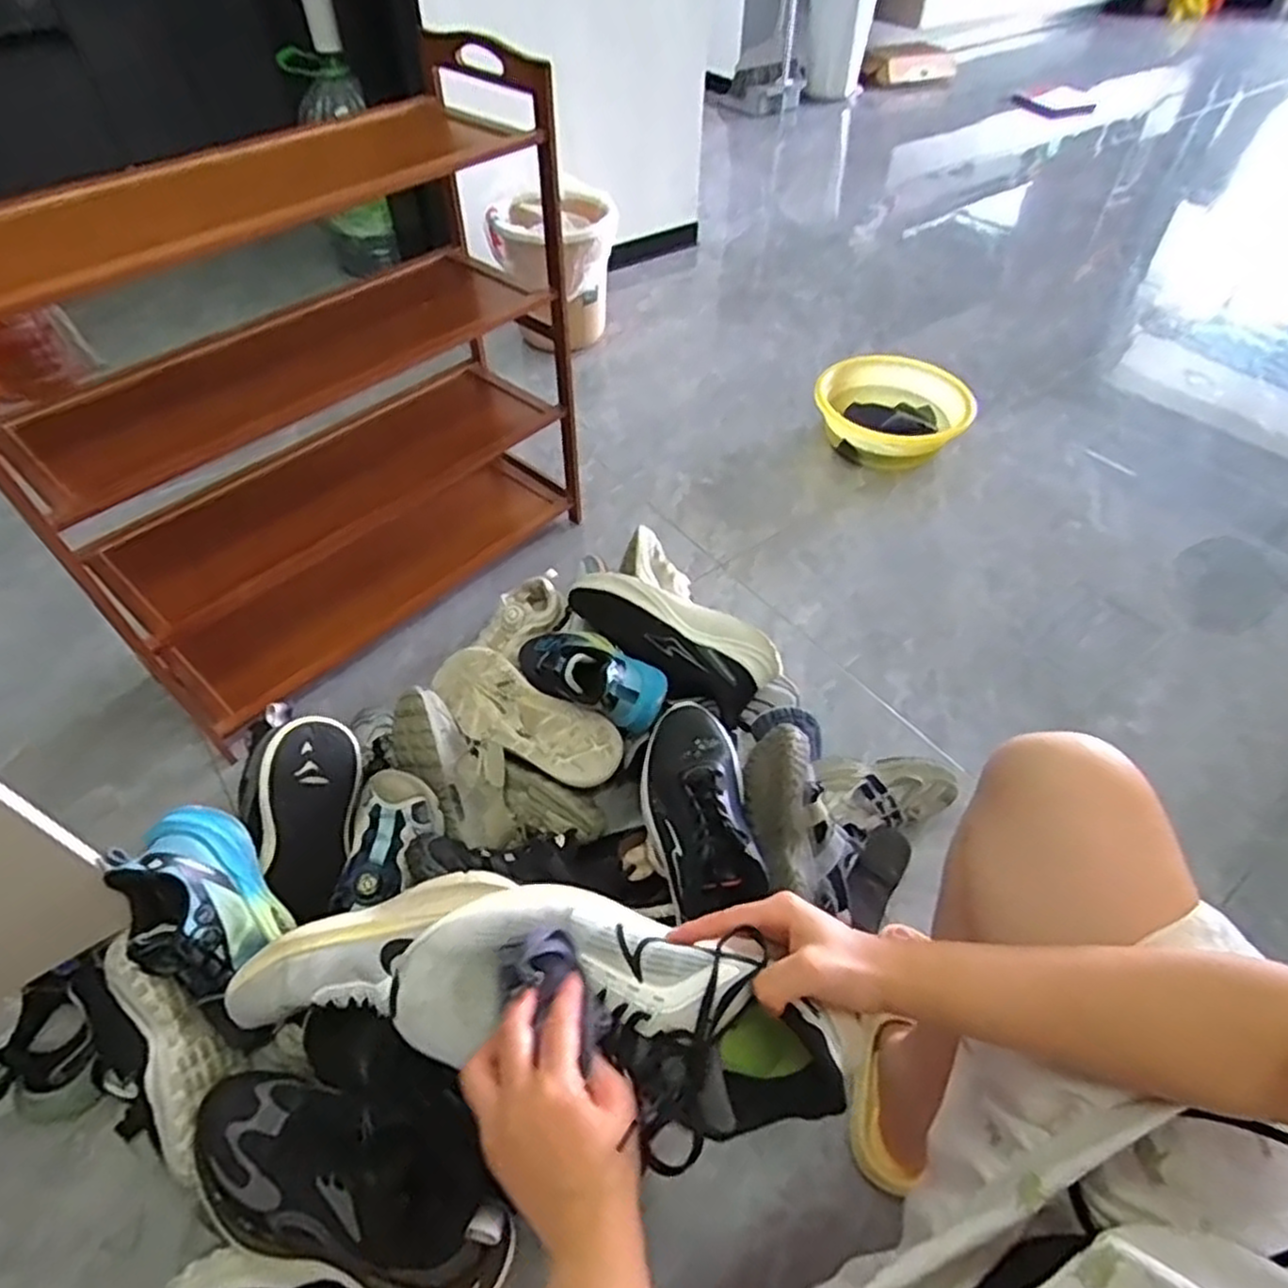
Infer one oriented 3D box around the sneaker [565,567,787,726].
[{"bbox_3d":[0.028,-0.016,0.941,0.294,0.097,0.081,31,56,23],"label":"sneaker"}]

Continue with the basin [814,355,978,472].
[{"bbox_3d":[0.491,-0.464,1.484,0.295,0.136,0.271,0,50,0],"label":"basin"}]

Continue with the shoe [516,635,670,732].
[{"bbox_3d":[-0.072,0.028,0.942,0.241,0.098,0.107,21,51,39],"label":"shoe"}]

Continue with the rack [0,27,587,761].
[{"bbox_3d":[-0.422,-0.301,0.959,0.251,0.649,0.670,35,58,26],"label":"rack"}]

